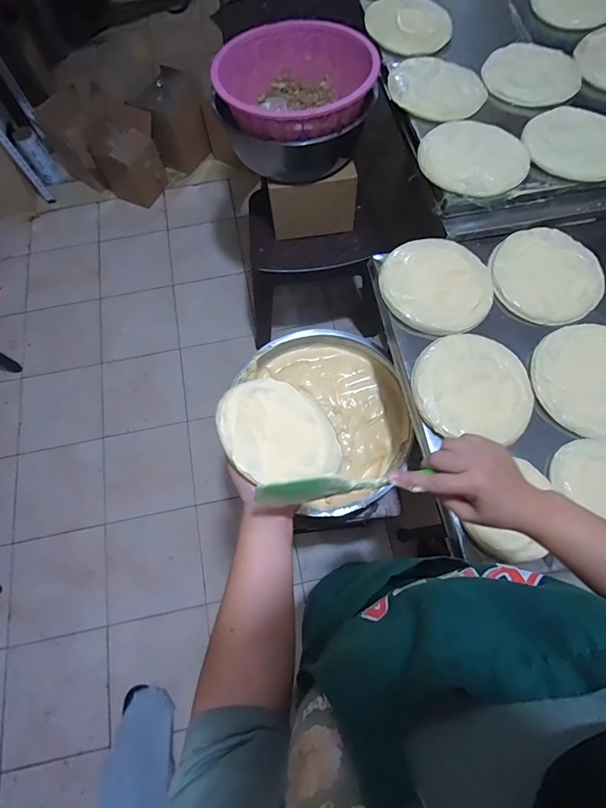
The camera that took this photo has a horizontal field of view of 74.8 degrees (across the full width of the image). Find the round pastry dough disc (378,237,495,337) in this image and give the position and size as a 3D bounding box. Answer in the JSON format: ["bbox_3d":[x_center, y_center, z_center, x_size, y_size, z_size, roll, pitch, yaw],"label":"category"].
[{"bbox_3d":[0.245,-0.221,0.724,0.197,0.021,0.200,0,70,0],"label":"round pastry dough disc"}]

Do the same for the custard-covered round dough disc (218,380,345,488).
[{"bbox_3d":[-0.027,0.025,0.451,0.145,0.010,0.127,1,55,-34],"label":"custard-covered round dough disc"}]

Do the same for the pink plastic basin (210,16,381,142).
[{"bbox_3d":[-0.028,-0.744,0.926,0.338,0.121,0.348,0,70,0],"label":"pink plastic basin"}]

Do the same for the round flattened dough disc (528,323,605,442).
[{"bbox_3d":[0.497,-0.042,0.660,0.201,0.012,0.199,0,70,0],"label":"round flattened dough disc"}]

